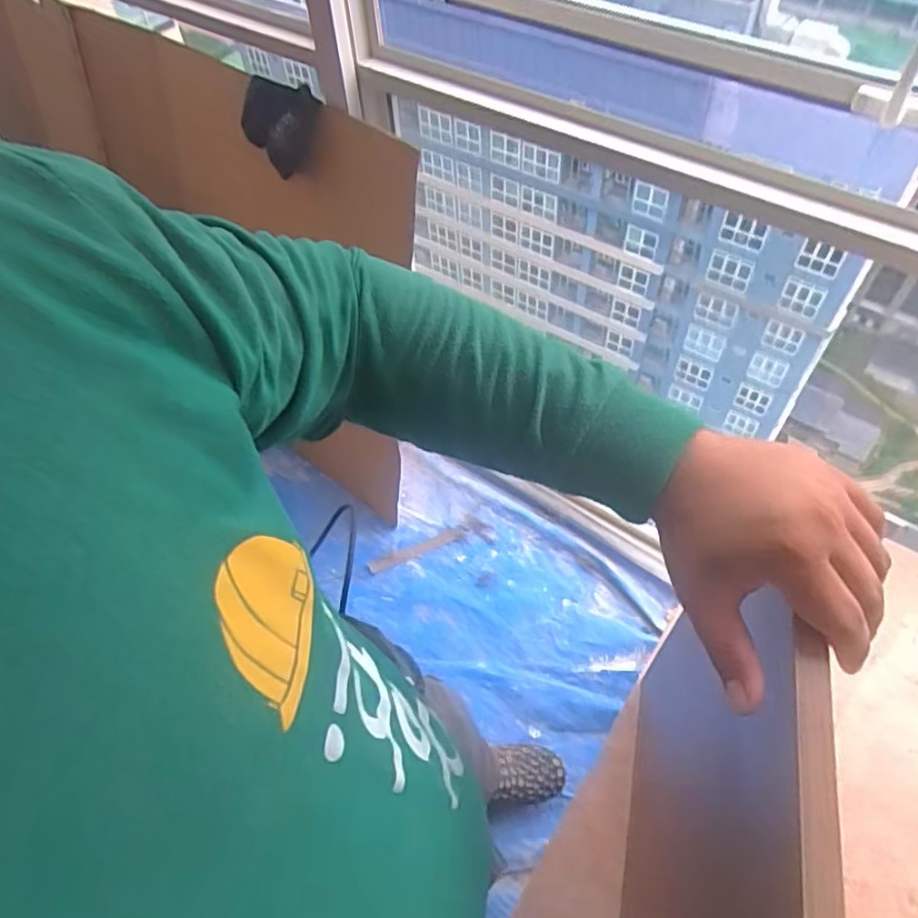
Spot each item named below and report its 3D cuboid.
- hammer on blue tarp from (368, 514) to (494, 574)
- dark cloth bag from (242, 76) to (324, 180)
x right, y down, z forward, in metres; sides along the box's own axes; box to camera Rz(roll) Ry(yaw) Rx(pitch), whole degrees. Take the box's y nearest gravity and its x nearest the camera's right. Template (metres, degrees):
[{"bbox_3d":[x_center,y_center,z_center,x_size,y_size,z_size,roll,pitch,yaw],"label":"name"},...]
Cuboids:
[{"bbox_3d":[-0.072,0.206,1.624,0.301,0.031,0.082,-12,55,-6],"label":"hammer on blue tarp"},{"bbox_3d":[-0.331,-0.611,1.235,0.189,0.145,0.026,37,30,21],"label":"dark cloth bag"}]

